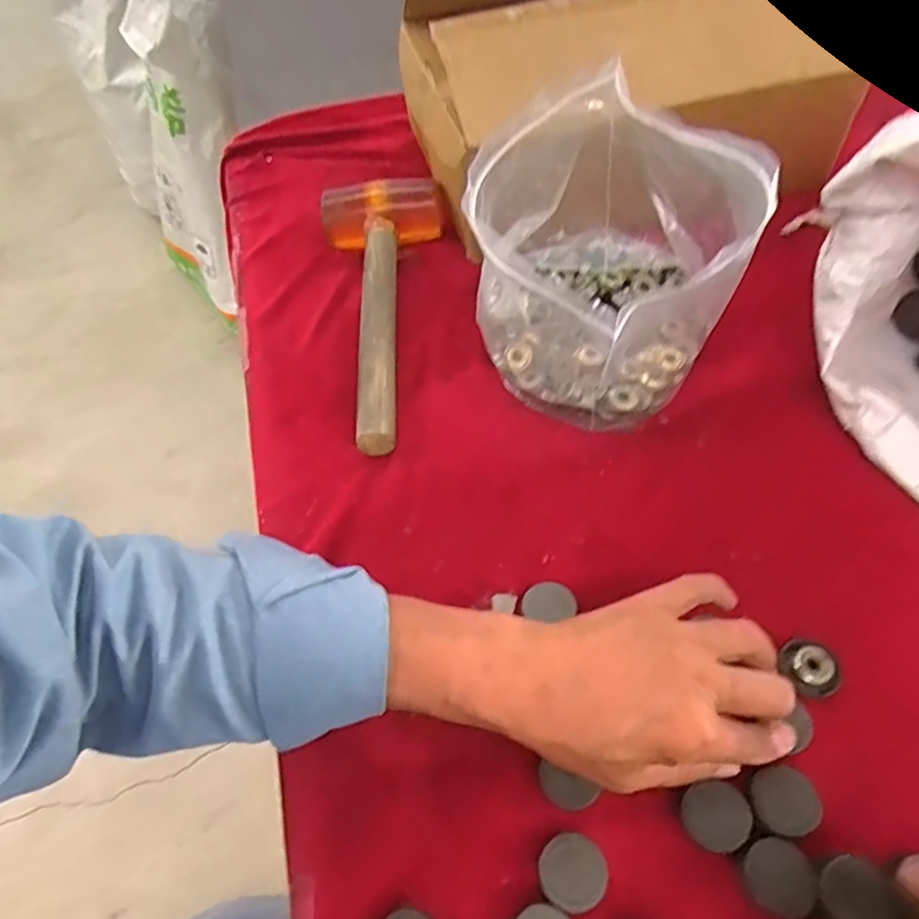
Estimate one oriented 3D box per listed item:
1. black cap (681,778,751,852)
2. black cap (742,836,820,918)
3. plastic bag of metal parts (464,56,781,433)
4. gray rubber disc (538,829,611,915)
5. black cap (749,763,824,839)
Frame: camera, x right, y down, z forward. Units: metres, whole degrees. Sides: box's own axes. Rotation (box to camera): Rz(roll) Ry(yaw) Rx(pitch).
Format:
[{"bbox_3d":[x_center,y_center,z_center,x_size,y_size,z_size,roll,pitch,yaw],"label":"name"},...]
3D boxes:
[{"bbox_3d":[0.132,0.185,0.328,0.032,0.009,0.032,-3,63,5],"label":"black cap"},{"bbox_3d":[0.156,0.204,0.314,0.030,0.009,0.032,-2,55,2],"label":"black cap"},{"bbox_3d":[0.110,-0.139,0.449,0.161,0.183,0.162,24,60,19],"label":"plastic bag of metal parts"},{"bbox_3d":[0.056,0.203,0.317,0.033,0.004,0.032,-41,75,-11],"label":"gray rubber disc"},{"bbox_3d":[0.166,0.177,0.333,0.033,0.016,0.032,-2,55,2],"label":"black cap"}]

